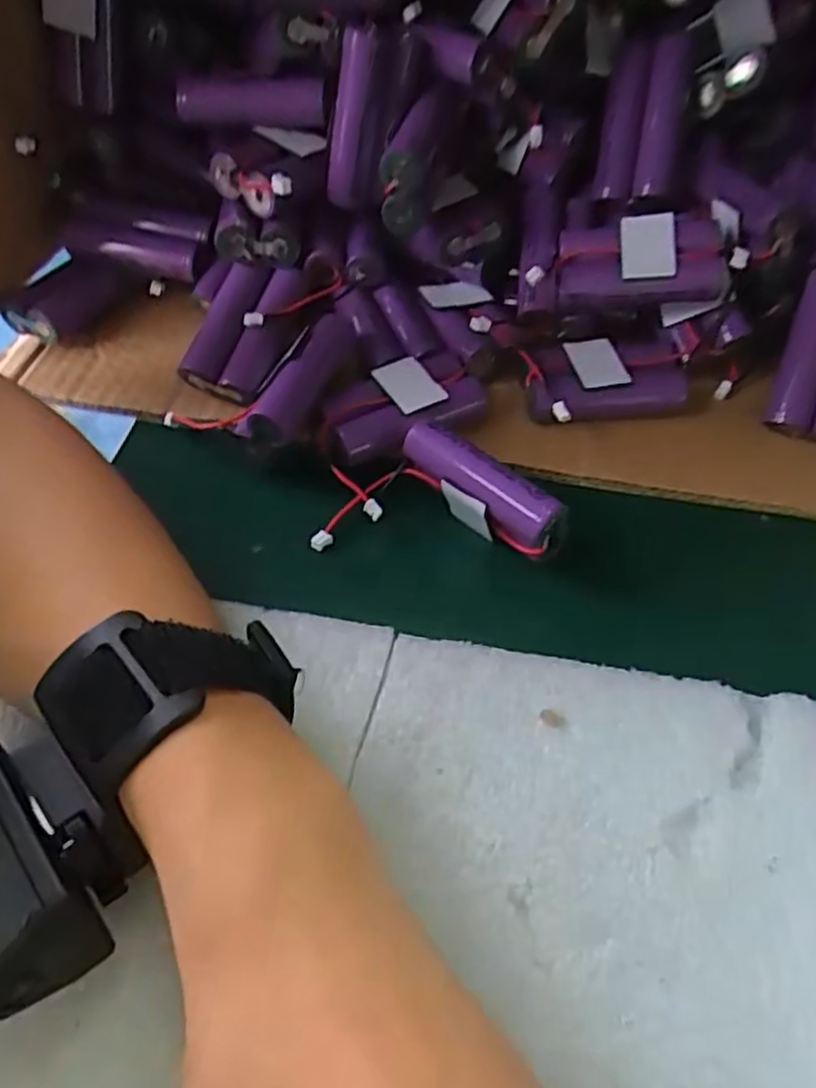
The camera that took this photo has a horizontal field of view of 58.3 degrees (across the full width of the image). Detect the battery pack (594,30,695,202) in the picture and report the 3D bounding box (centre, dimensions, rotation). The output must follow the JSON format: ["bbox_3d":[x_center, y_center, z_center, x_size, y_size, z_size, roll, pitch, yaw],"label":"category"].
[{"bbox_3d":[0.109,-0.197,0.342,0.036,0.077,0.021,15,8,10],"label":"battery pack"}]

